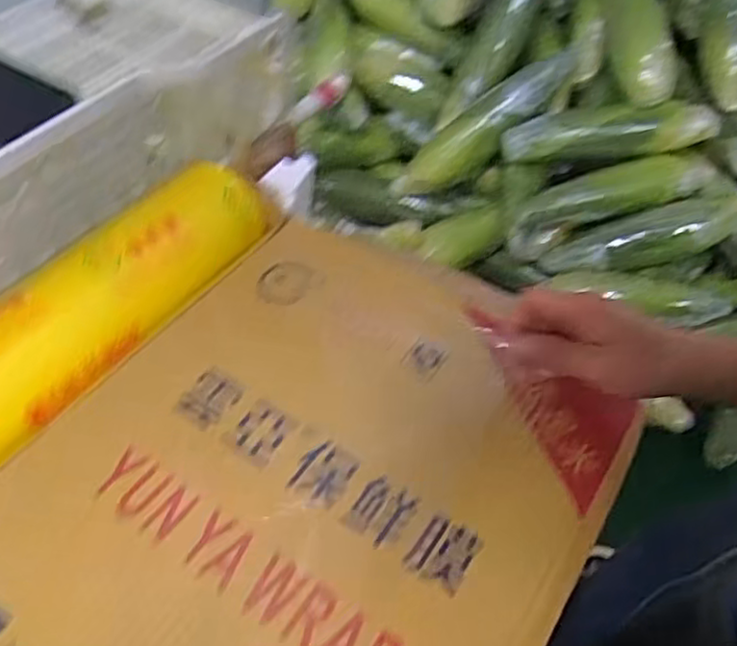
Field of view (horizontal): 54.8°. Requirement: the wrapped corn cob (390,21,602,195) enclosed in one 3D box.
[{"bbox_3d":[0.154,-0.249,0.912,0.283,0.065,0.058,-38,52,15],"label":"wrapped corn cob"}]

